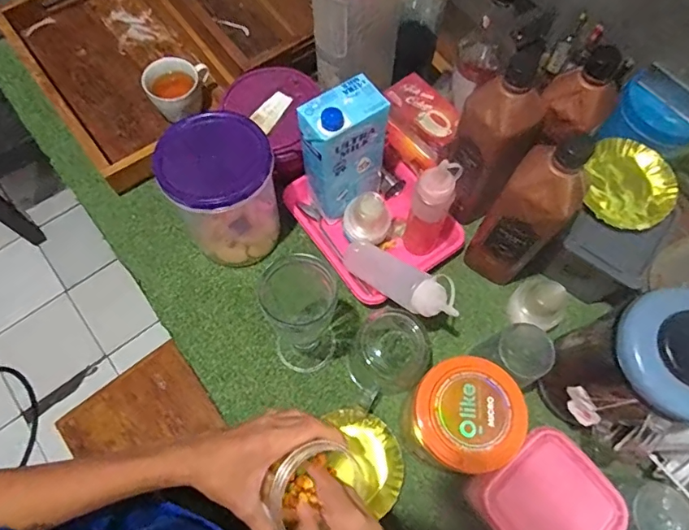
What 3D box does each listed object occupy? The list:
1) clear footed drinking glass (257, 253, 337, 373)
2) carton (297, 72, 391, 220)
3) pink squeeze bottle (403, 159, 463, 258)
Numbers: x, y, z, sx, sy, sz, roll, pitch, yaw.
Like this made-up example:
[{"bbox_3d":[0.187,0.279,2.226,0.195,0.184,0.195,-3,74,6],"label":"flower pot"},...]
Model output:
[{"bbox_3d":[-0.049,0.063,0.553,0.076,0.178,0.088,-3,69,-2],"label":"clear footed drinking glass"},{"bbox_3d":[-0.004,-0.145,0.613,0.108,0.175,0.067,-41,75,-15],"label":"carton"},{"bbox_3d":[0.112,-0.074,0.613,0.049,0.180,0.052,21,70,7],"label":"pink squeeze bottle"}]

